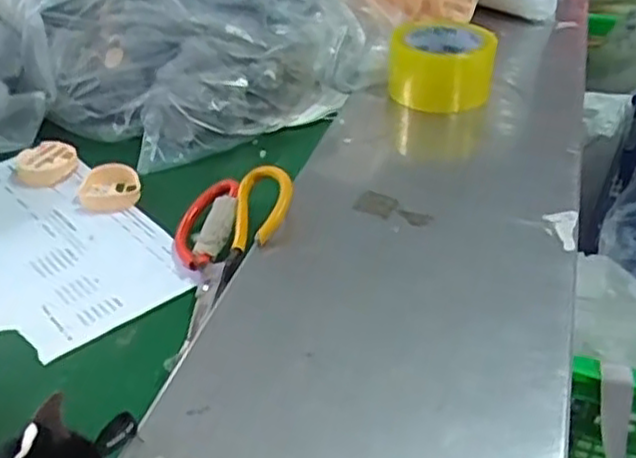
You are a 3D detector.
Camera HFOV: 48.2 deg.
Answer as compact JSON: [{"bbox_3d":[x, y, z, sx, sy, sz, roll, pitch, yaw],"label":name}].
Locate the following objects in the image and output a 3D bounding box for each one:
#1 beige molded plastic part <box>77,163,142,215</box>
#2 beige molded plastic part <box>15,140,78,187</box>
[{"bbox_3d":[-0.194,-0.039,0.662,0.055,0.020,0.058,-13,38,-16],"label":"beige molded plastic part"},{"bbox_3d":[-0.266,-0.065,0.698,0.057,0.021,0.059,-9,37,-11],"label":"beige molded plastic part"}]

